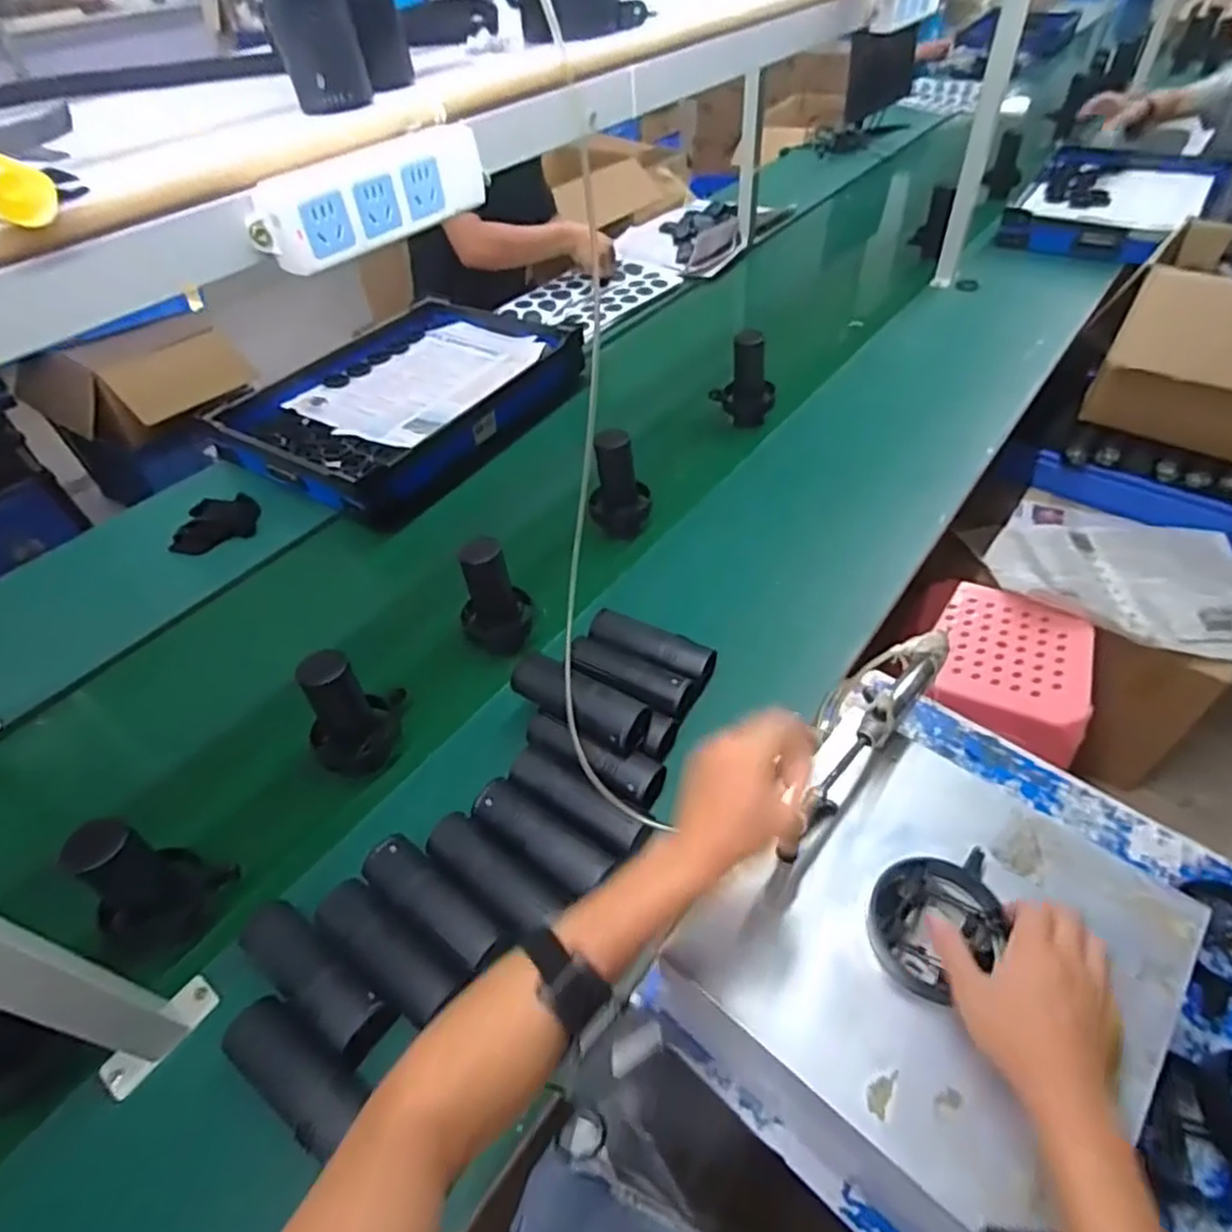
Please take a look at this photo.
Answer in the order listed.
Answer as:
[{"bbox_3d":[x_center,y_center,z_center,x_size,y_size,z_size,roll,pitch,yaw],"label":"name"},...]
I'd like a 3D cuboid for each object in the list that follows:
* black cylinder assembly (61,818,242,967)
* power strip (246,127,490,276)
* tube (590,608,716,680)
[{"bbox_3d":[-0.465,0.256,0.663,0.092,0.148,0.108,19,51,21],"label":"black cylinder assembly"},{"bbox_3d":[-0.169,-0.298,0.486,0.036,0.050,0.183,30,56,28],"label":"power strip"},{"bbox_3d":[0.041,0.032,0.877,0.165,0.035,0.044,22,53,23],"label":"tube"}]

